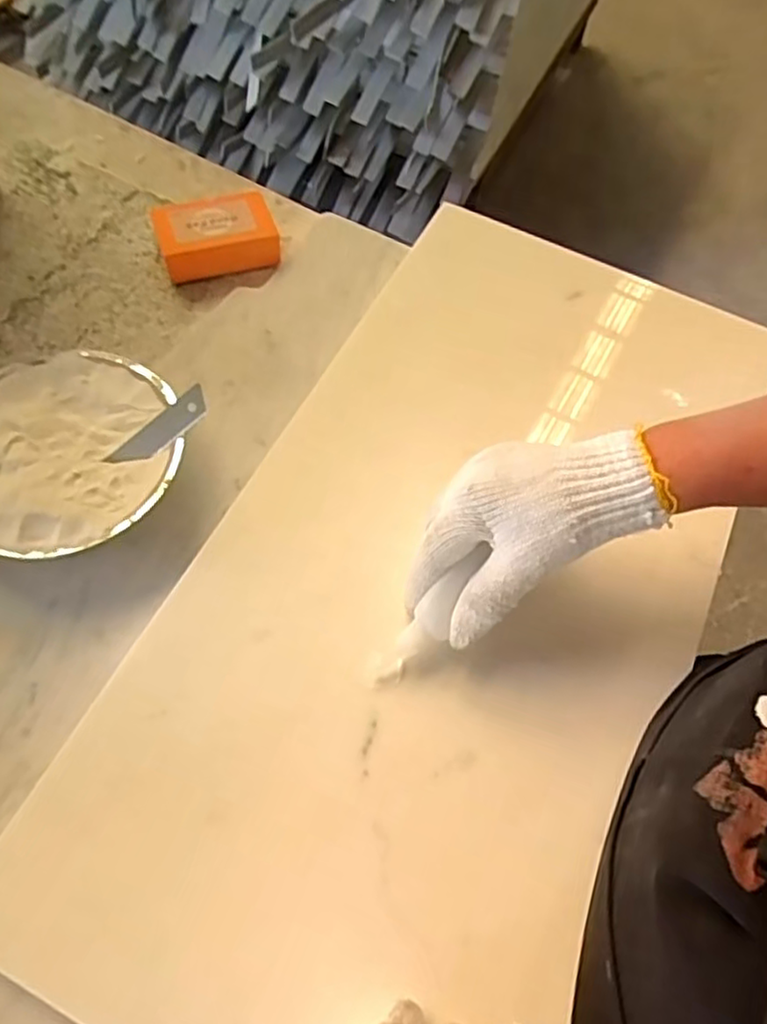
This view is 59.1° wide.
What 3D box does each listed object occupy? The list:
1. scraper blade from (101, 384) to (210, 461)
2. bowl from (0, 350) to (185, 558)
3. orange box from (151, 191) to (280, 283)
[{"bbox_3d":[-0.142,-0.051,0.430,0.075,0.009,0.026,-32,64,10],"label":"scraper blade"},{"bbox_3d":[-0.204,-0.032,0.439,0.142,0.047,0.144,2,61,-4],"label":"bowl"},{"bbox_3d":[-0.136,-0.227,0.555,0.095,0.037,0.065,-13,64,-8],"label":"orange box"}]

